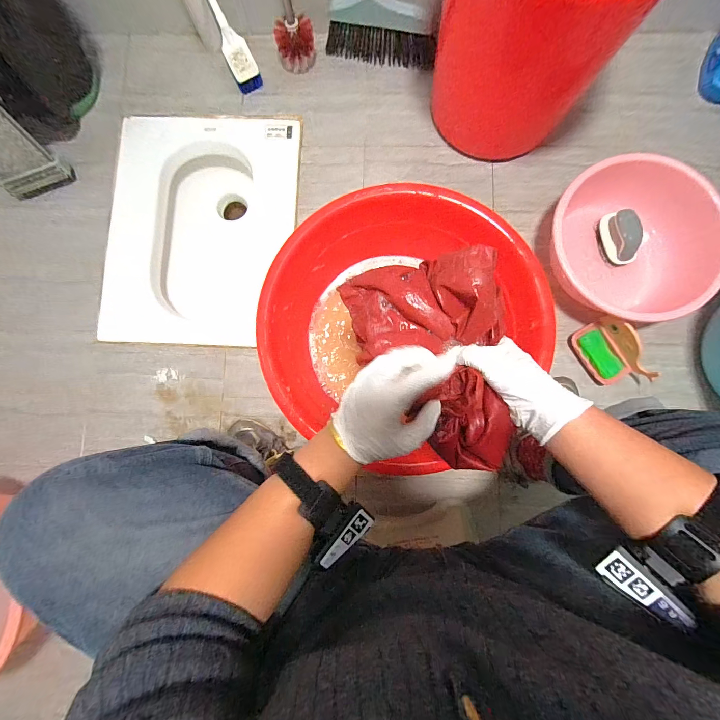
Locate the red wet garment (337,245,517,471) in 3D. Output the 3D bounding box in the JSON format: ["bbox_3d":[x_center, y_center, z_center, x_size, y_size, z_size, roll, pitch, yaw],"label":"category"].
[{"bbox_3d":[0.081,0.004,0.339,0.147,0.077,0.240,-16,84,0],"label":"red wet garment"}]

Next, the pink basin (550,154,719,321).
[{"bbox_3d":[0.529,-0.240,0.655,0.311,0.111,0.287,0,84,1],"label":"pink basin"}]

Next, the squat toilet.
[{"bbox_3d":[-0.358,-0.305,0.826,0.417,0.201,0.527,0,85,1],"label":"squat toilet"}]

